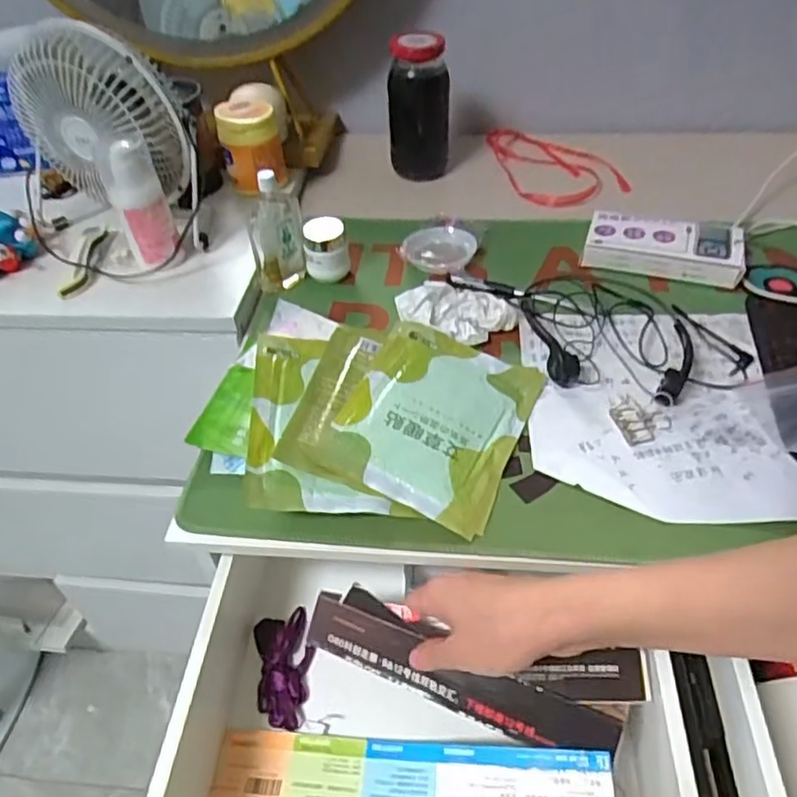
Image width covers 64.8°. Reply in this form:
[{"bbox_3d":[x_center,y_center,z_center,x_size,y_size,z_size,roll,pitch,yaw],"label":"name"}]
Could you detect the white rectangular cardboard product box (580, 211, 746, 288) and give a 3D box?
[{"bbox_3d":[0.246,-0.142,0.585,0.134,0.033,0.060,14,48,17],"label":"white rectangular cardboard product box"}]

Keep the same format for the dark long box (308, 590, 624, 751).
[{"bbox_3d":[0.034,0.177,0.401,0.200,0.013,0.035,15,86,20],"label":"dark long box"}]

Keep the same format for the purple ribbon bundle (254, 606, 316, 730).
[{"bbox_3d":[-0.083,0.195,0.457,0.041,0.013,0.082,-11,46,-7],"label":"purple ribbon bundle"}]

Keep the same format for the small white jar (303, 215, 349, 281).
[{"bbox_3d":[-0.067,-0.141,0.588,0.042,0.042,0.039,-2,45,2],"label":"small white jar"}]

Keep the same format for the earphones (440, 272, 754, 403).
[{"bbox_3d":[0.166,-0.073,0.528,0.150,0.023,0.219,-23,48,-18],"label":"earphones"}]

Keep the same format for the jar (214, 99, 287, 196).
[{"bbox_3d":[-0.154,-0.265,0.663,0.062,0.077,0.055,-12,46,-8],"label":"jar"}]

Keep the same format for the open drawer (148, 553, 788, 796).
[{"bbox_3d":[0.003,0.211,0.377,0.289,0.103,0.243,2,46,6],"label":"open drawer"}]

